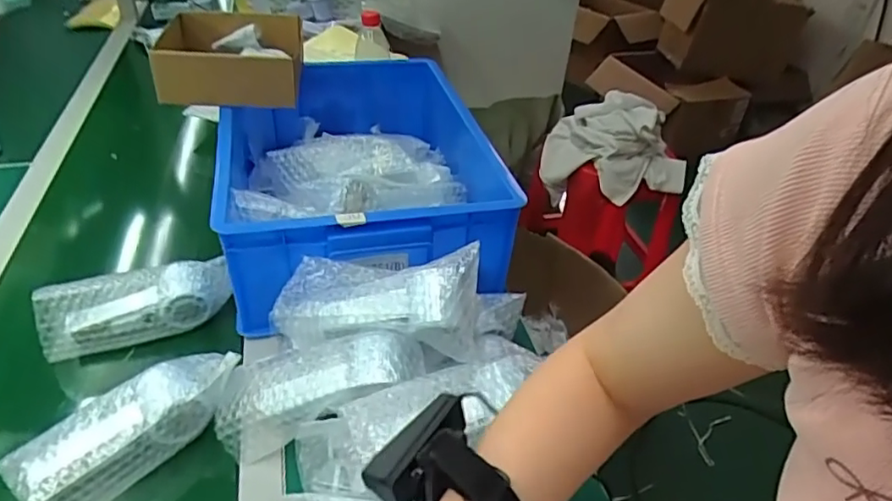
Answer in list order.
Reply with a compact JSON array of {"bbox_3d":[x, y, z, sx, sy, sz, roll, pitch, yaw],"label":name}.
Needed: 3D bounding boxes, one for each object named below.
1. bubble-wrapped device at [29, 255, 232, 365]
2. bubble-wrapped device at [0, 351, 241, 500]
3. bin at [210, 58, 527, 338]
[{"bbox_3d":[-0.351,0.062,0.680,0.195,0.074,0.054,-11,40,-20],"label":"bubble-wrapped device"},{"bbox_3d":[-0.296,0.164,0.557,0.071,0.064,0.192,29,44,28],"label":"bubble-wrapped device"},{"bbox_3d":[-0.126,-0.114,0.831,0.345,0.139,0.451,-7,39,-15],"label":"bin"}]

